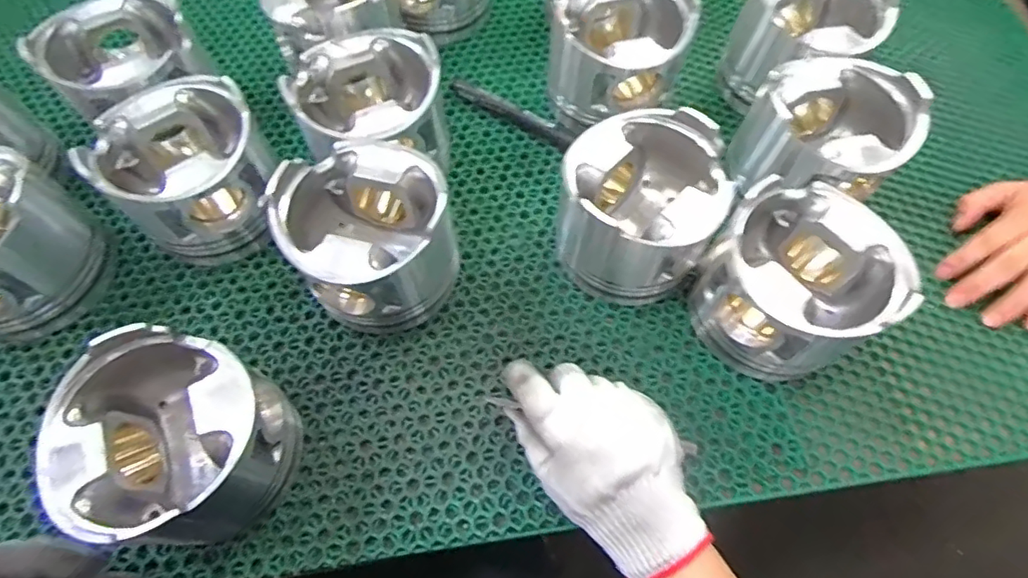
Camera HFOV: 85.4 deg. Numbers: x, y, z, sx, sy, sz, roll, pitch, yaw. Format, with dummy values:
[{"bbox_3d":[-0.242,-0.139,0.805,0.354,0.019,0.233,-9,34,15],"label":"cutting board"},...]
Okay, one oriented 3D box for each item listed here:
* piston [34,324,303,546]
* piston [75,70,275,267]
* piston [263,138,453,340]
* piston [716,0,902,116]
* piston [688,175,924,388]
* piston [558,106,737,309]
[{"bbox_3d":[-0.195,0.091,0.329,0.106,0.092,0.102,22,65,12],"label":"piston"},{"bbox_3d":[-0.246,-0.091,0.425,0.116,0.096,0.107,41,70,19],"label":"piston"},{"bbox_3d":[-0.101,-0.034,0.400,0.107,0.103,0.100,40,70,19],"label":"piston"},{"bbox_3d":[0.260,-0.225,0.508,0.118,0.101,0.112,31,67,15],"label":"piston"},{"bbox_3d":[0.192,0.000,0.387,0.109,0.104,0.109,0,63,1],"label":"piston"},{"bbox_3d":[0.092,-0.059,0.414,0.106,0.098,0.106,0,63,1],"label":"piston"}]

